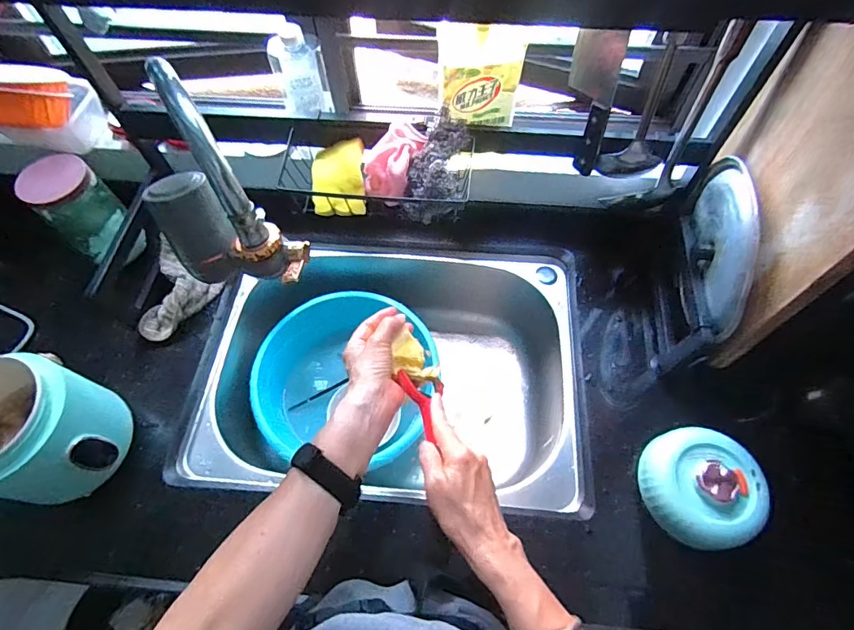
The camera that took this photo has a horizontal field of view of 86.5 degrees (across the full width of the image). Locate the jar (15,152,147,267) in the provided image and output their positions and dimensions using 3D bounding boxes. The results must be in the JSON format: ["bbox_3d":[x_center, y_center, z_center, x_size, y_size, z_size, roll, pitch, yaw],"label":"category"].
[{"bbox_3d":[-0.510,-0.150,0.684,0.079,0.168,0.094,39,69,19],"label":"jar"}]

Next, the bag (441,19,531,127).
[{"bbox_3d":[0.067,-0.300,0.575,0.102,0.115,0.032,5,41,1],"label":"bag"}]

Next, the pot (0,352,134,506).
[{"bbox_3d":[-0.466,0.148,0.552,0.148,0.174,0.144,0,62,1],"label":"pot"}]

